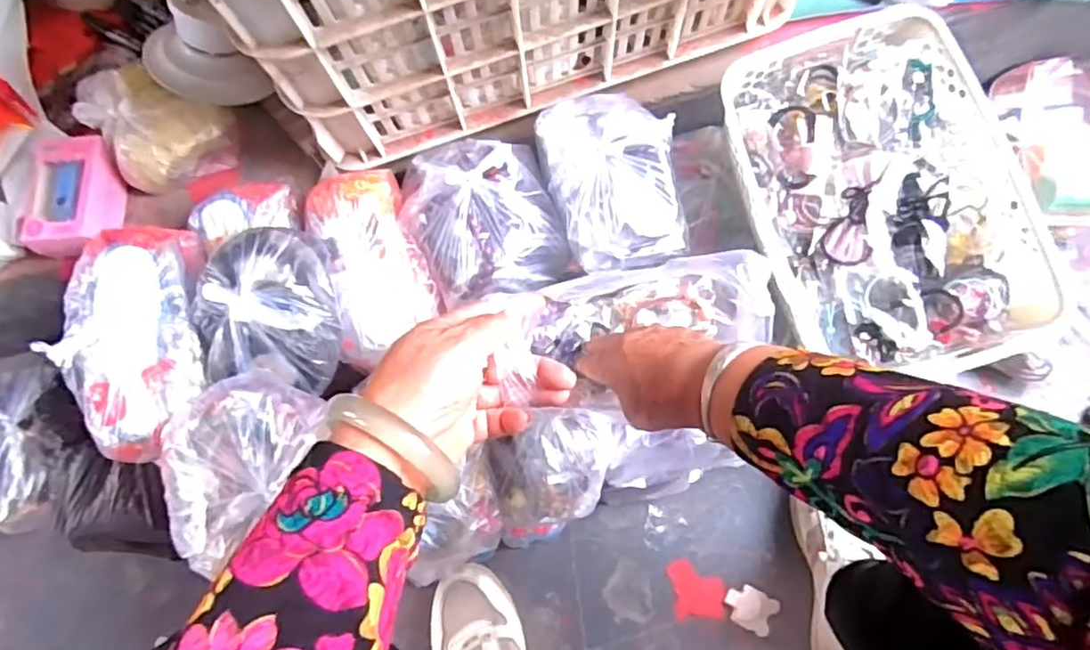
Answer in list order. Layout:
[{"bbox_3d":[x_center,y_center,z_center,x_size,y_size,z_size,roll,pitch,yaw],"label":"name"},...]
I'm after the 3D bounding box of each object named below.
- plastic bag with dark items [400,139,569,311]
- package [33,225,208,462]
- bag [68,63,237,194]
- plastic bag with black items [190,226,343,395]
[{"bbox_3d":[-0.058,-0.101,0.583,0.128,0.061,0.150,-18,75,-3],"label":"plastic bag with dark items"},{"bbox_3d":[-0.335,0.009,0.526,0.094,0.055,0.190,-14,75,-2],"label":"package"},{"bbox_3d":[-0.385,-0.190,0.615,0.150,0.059,0.100,21,77,7],"label":"bag"},{"bbox_3d":[-0.233,-0.017,0.534,0.110,0.067,0.126,-1,75,2],"label":"plastic bag with black items"}]

